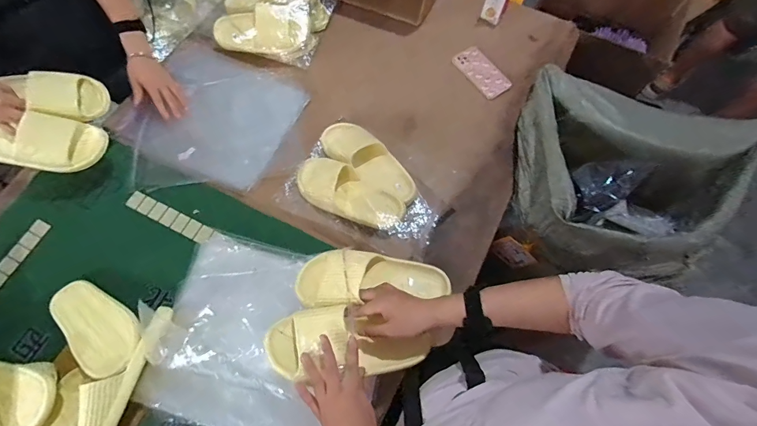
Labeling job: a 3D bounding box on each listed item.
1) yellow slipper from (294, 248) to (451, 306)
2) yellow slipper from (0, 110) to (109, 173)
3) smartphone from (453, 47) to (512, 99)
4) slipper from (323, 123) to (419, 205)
[{"bbox_3d":[-0.009,0.104,0.573,0.245,0.059,0.089,0,67,-7],"label":"yellow slipper"},{"bbox_3d":[-0.713,-0.149,0.723,0.244,0.078,0.110,8,93,-5],"label":"yellow slipper"},{"bbox_3d":[0.273,-0.373,0.927,0.078,0.015,0.159,-37,79,-2],"label":"smartphone"},{"bbox_3d":[-0.022,-0.121,0.810,0.266,0.055,0.106,42,73,15],"label":"slipper"}]

